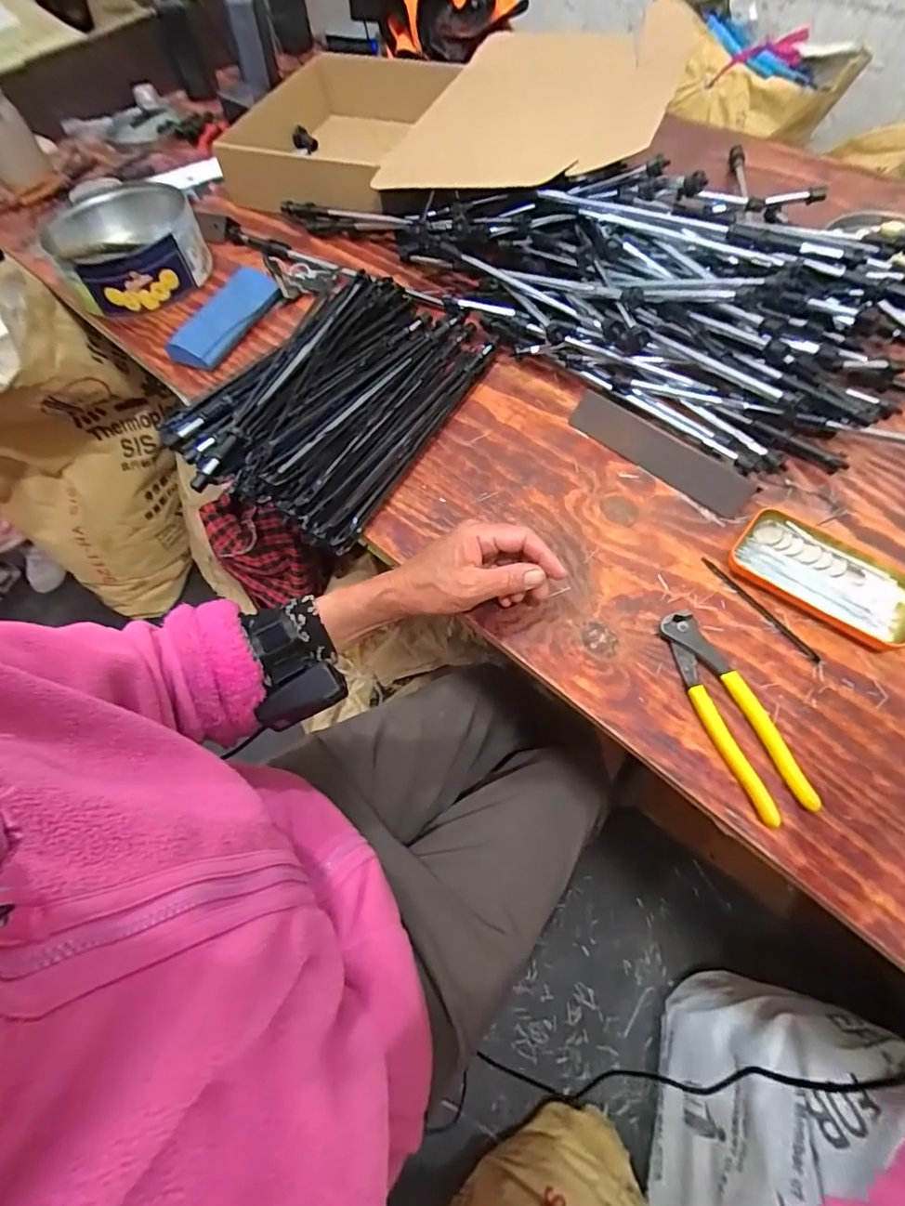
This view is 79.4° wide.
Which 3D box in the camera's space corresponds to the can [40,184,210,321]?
[{"bbox_3d":[-0.446,-0.496,0.745,0.189,0.074,0.218,-27,63,-10],"label":"can"}]

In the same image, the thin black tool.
[{"bbox_3d":[0.257,0.004,0.458,0.010,0.004,0.119,-32,64,-13],"label":"thin black tool"}]

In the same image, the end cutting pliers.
[{"bbox_3d":[0.209,0.079,0.412,0.042,0.012,0.162,-19,62,-6],"label":"end cutting pliers"}]

